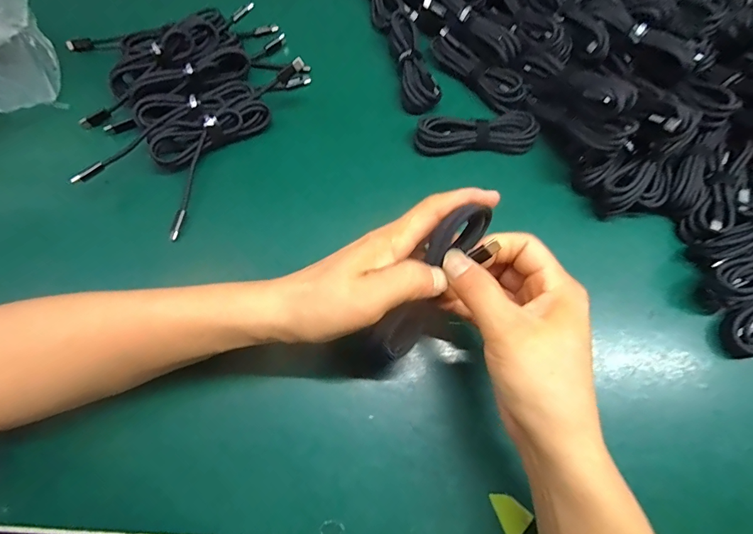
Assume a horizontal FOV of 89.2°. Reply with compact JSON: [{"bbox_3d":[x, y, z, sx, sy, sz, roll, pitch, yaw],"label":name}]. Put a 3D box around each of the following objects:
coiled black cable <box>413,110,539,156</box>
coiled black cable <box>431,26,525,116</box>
[{"bbox_3d":[0.092,-0.125,0.352,0.111,0.018,0.037,-5,69,-3],"label":"coiled black cable"},{"bbox_3d":[0.099,-0.197,0.381,0.034,0.019,0.109,-39,75,-14],"label":"coiled black cable"}]

